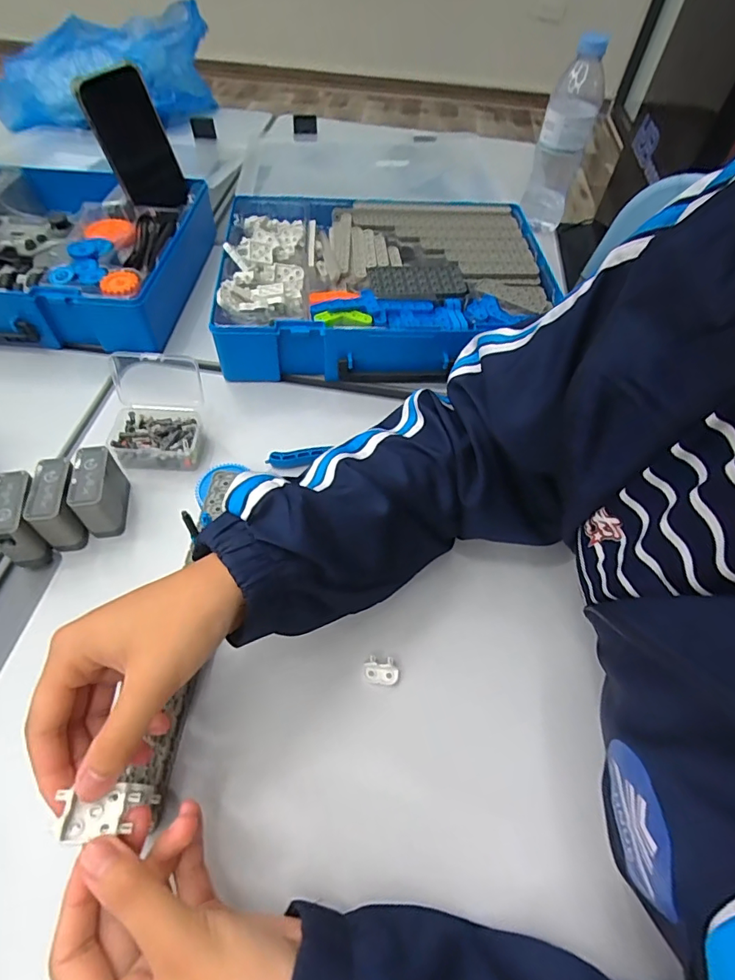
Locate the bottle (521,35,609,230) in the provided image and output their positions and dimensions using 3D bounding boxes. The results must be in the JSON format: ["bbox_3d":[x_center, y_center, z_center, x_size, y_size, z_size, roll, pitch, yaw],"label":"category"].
[{"bbox_3d":[0.251,-0.446,0.629,0.058,0.208,0.053,21,56,11],"label":"bottle"}]

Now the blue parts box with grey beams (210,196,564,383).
[{"bbox_3d":[0.019,-0.237,0.557,0.347,0.075,0.266,-3,55,-6],"label":"blue parts box with grey beams"}]

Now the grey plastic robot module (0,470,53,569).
[{"bbox_3d":[-0.263,0.023,0.372,0.026,0.056,0.055,-14,57,-14],"label":"grey plastic robot module"}]

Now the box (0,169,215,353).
[{"bbox_3d":[-0.388,-0.280,0.561,0.375,0.081,0.275,5,55,0],"label":"box"}]

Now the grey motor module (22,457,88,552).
[{"bbox_3d":[-0.239,0.013,0.381,0.026,0.055,0.055,-11,56,-11],"label":"grey motor module"}]

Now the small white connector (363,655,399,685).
[{"bbox_3d":[0.010,0.127,0.344,0.024,0.004,0.018,5,55,0],"label":"small white connector"}]

